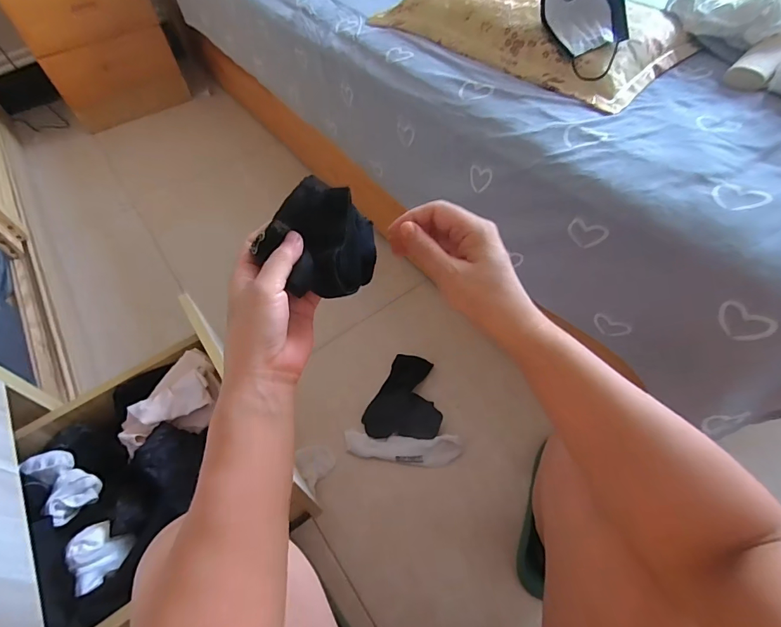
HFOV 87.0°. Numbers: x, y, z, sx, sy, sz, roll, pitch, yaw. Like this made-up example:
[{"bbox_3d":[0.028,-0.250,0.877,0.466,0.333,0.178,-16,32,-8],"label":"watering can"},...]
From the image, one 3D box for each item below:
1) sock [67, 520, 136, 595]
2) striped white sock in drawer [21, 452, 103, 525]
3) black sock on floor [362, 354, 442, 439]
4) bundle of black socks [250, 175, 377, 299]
[{"bbox_3d":[-0.364,0.297,0.504,0.050,0.040,0.069,22,58,19],"label":"sock"},{"bbox_3d":[-0.477,0.240,0.597,0.129,0.038,0.061,31,62,24],"label":"striped white sock in drawer"},{"bbox_3d":[0.026,0.165,0.830,0.143,0.016,0.169,1,54,5],"label":"black sock on floor"},{"bbox_3d":[-0.057,-0.060,0.329,0.084,0.057,0.080,-2,54,3],"label":"bundle of black socks"}]

